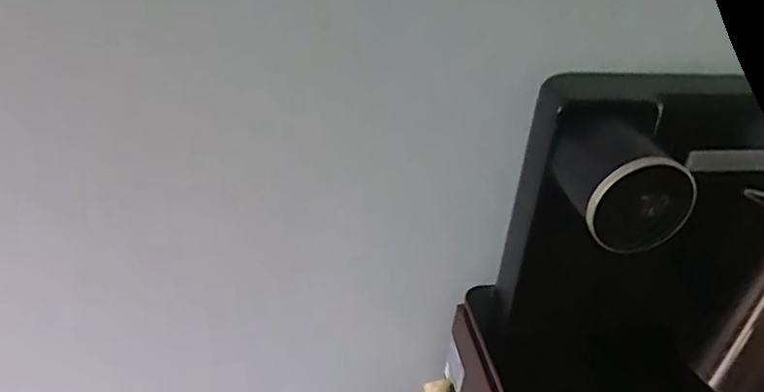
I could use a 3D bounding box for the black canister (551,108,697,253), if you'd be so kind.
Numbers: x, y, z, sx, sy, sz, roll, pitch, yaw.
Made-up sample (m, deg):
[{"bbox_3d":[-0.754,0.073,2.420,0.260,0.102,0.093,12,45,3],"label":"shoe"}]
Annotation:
[{"bbox_3d":[0.221,-0.017,0.575,0.096,0.101,0.091,-1,31,-9],"label":"black canister"}]

